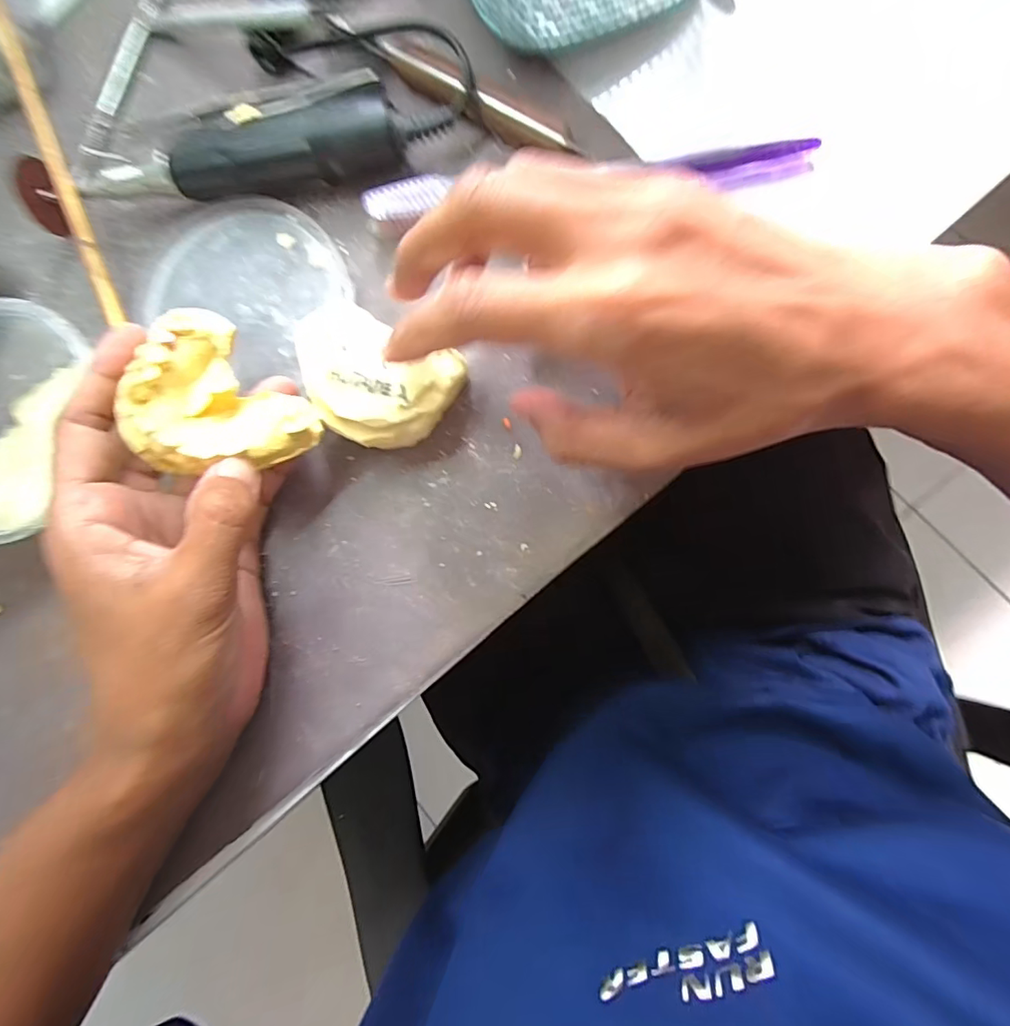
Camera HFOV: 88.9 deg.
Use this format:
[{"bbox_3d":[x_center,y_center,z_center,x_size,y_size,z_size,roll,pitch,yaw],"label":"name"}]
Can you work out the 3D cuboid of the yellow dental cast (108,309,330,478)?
[{"bbox_3d":[-0.116,-0.038,0.202,0.067,0.026,0.054,47,58,-5],"label":"yellow dental cast"}]

